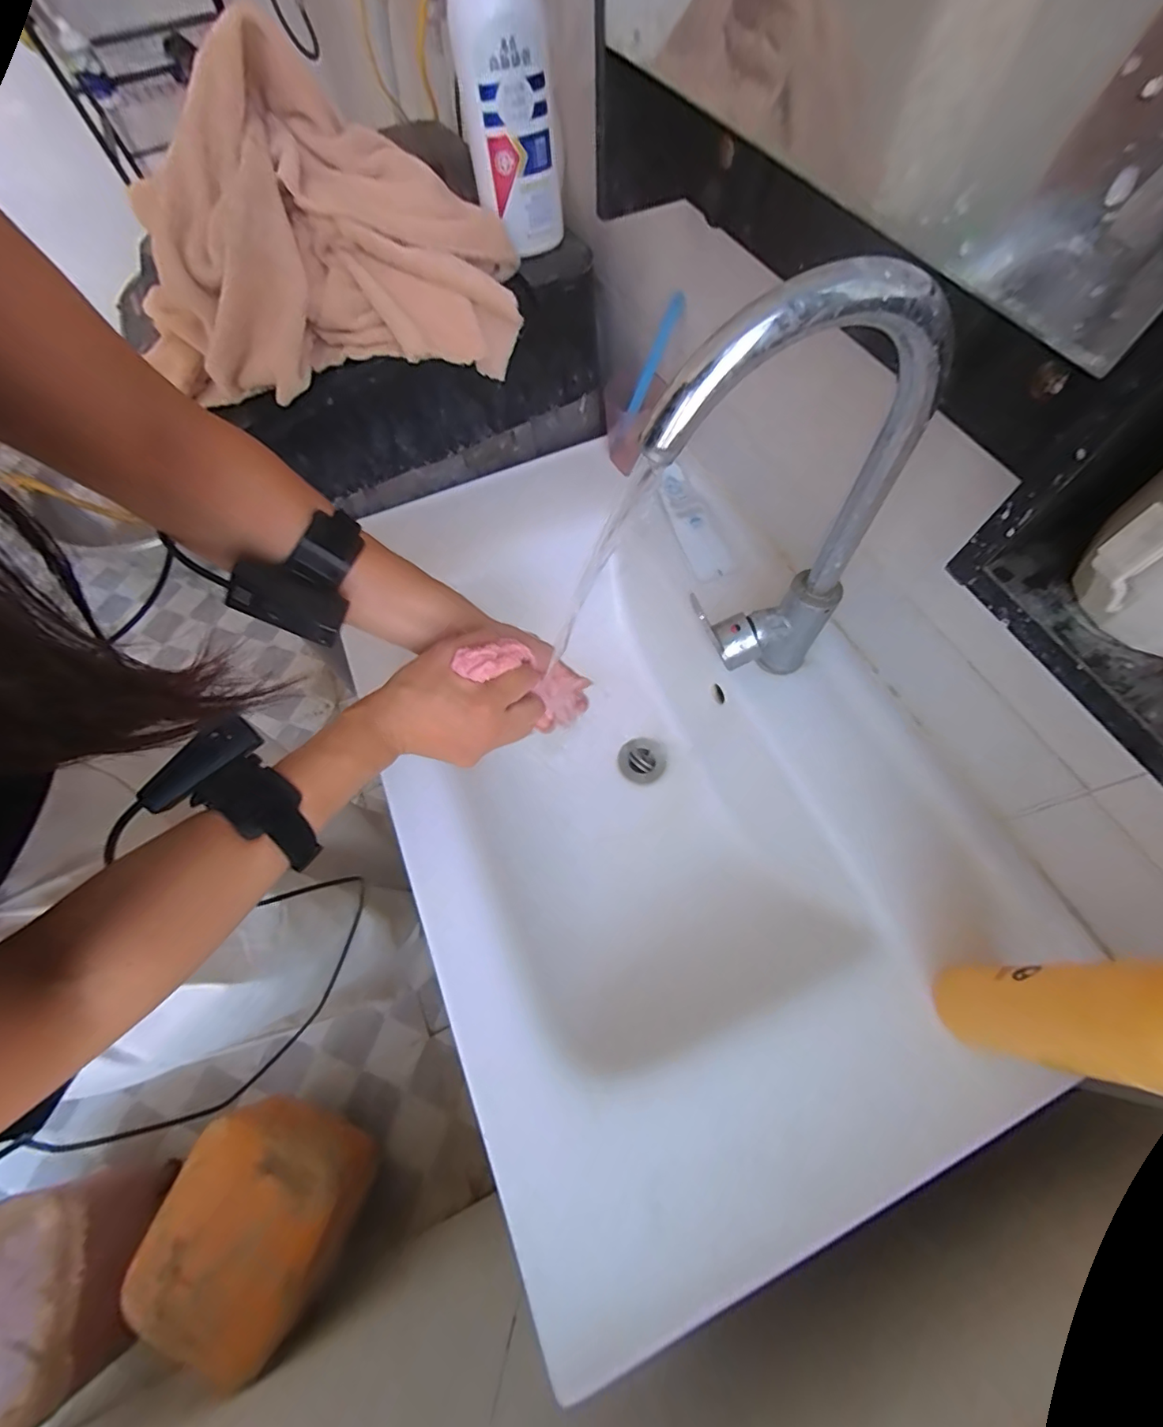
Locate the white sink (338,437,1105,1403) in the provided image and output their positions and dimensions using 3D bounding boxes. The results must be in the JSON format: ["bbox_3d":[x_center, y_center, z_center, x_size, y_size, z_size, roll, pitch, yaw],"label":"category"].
[{"bbox_3d":[0.056,0.060,0.547,0.465,0.160,0.725,-24,66,-7],"label":"white sink"}]

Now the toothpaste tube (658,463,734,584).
[{"bbox_3d":[0.130,-0.227,0.597,0.040,0.027,0.150,-21,66,-6],"label":"toothpaste tube"}]

